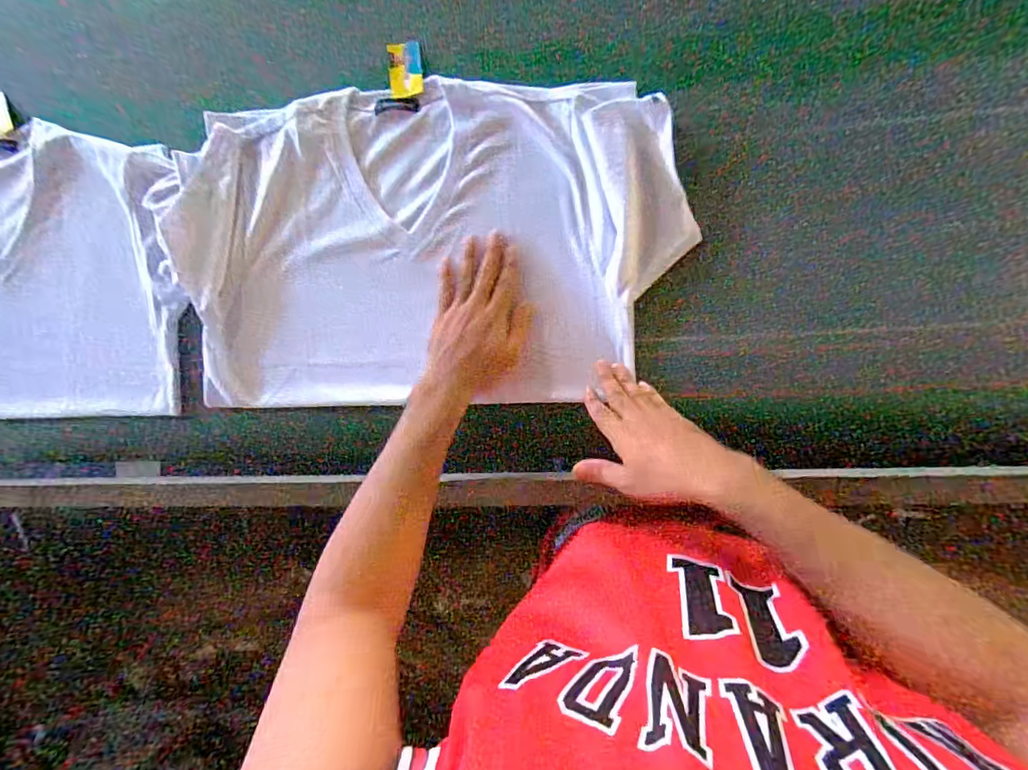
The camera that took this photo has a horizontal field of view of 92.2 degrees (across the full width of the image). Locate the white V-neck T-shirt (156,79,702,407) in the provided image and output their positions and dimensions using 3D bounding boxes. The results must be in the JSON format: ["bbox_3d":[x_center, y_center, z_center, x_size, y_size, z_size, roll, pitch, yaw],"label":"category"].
[{"bbox_3d":[-0.109,-0.158,0.567,0.580,0.030,0.354,-1,90,7],"label":"white V-neck T-shirt"}]

